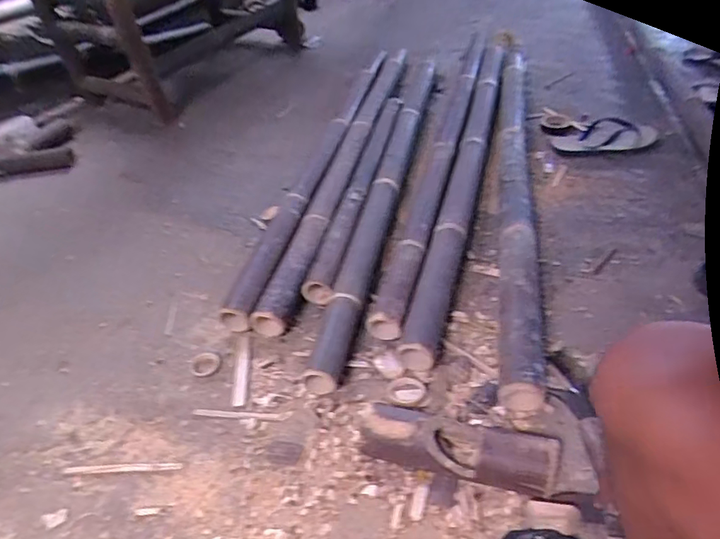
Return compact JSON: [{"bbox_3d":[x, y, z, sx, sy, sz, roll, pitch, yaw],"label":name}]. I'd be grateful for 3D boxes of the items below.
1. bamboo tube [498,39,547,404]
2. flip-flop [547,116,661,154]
[{"bbox_3d":[0.396,-0.277,1.304,0.073,0.083,1.444,4,42,12],"label":"bamboo tube"},{"bbox_3d":[0.673,-0.369,1.398,0.273,0.050,0.140,-3,55,8],"label":"flip-flop"}]

